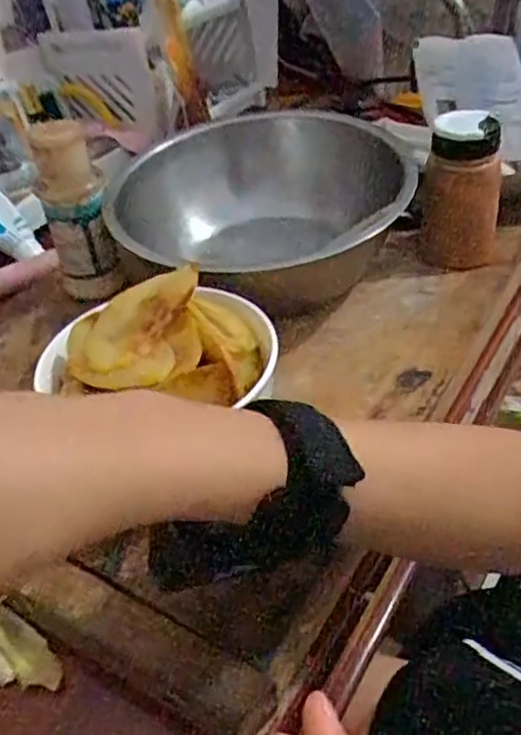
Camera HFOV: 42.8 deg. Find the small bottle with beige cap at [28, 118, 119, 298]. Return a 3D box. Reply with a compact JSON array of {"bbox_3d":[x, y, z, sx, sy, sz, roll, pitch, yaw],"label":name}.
[{"bbox_3d":[-0.132,-0.111,0.478,0.045,0.120,0.038,-16,40,-12],"label":"small bottle with beige cap"}]

